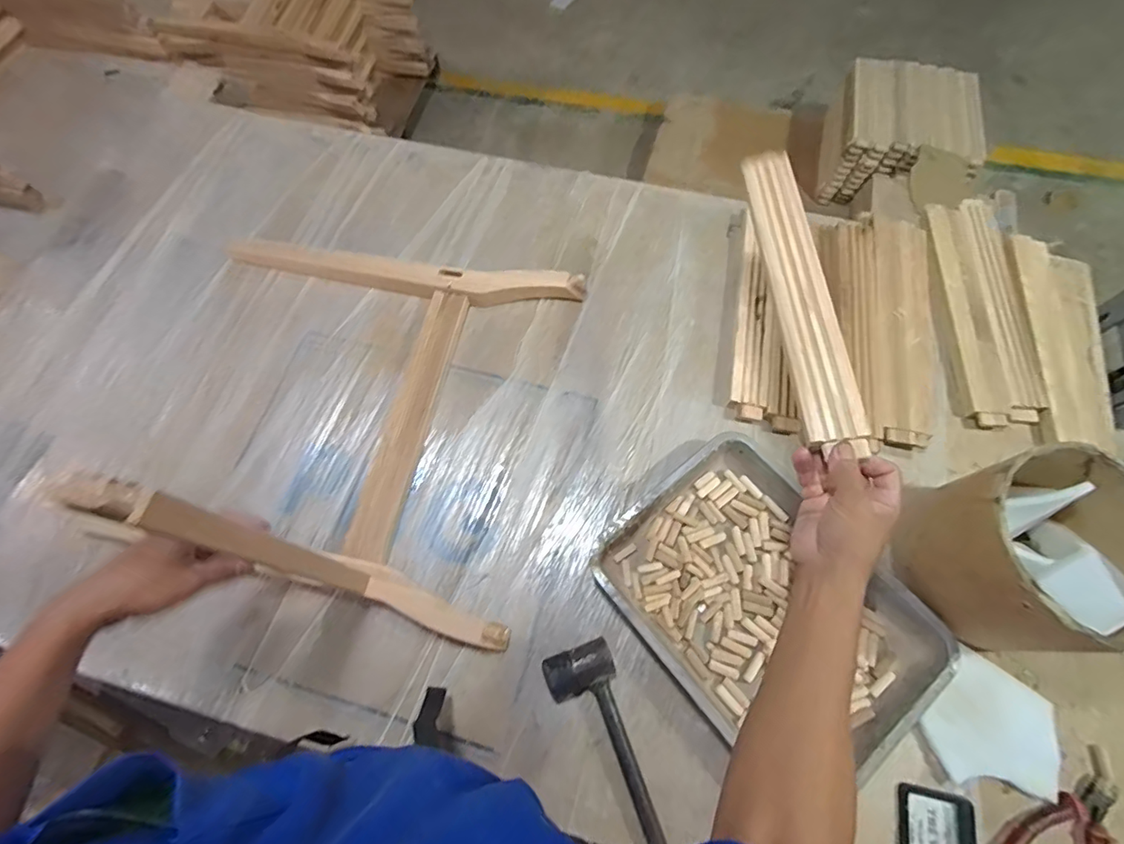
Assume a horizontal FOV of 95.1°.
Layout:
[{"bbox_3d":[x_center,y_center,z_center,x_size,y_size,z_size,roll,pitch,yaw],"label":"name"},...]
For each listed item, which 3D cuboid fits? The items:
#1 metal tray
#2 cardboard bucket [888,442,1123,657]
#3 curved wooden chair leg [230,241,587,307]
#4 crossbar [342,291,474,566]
[{"bbox_3d":[0.261,0.232,0.664,0.296,0.044,0.389,-38,72,-13],"label":"metal tray"},{"bbox_3d":[0.555,0.156,0.602,0.222,0.196,0.211,-10,68,-2],"label":"cardboard bucket"},{"bbox_3d":[-0.276,-0.256,0.882,0.632,0.036,0.072,10,69,5],"label":"curved wooden chair leg"},{"bbox_3d":[-0.228,-0.009,0.780,0.064,0.034,0.426,10,69,6],"label":"crossbar"}]

